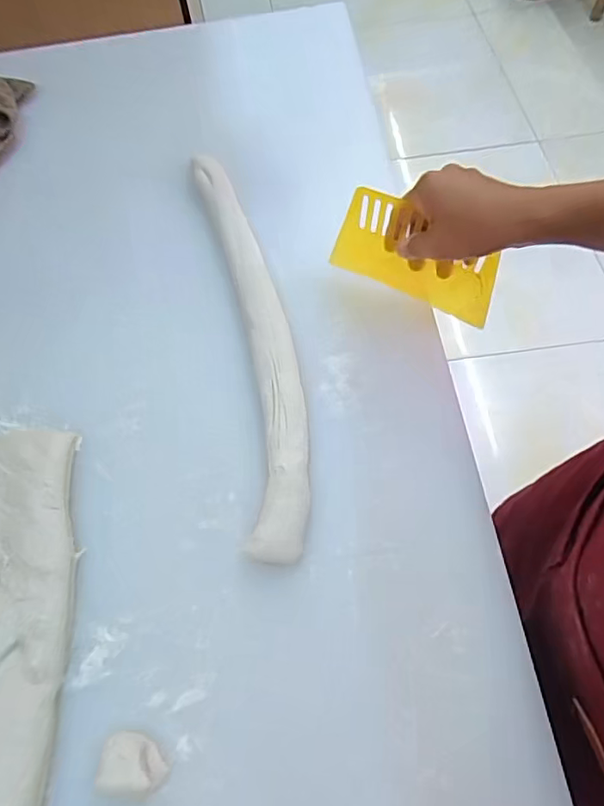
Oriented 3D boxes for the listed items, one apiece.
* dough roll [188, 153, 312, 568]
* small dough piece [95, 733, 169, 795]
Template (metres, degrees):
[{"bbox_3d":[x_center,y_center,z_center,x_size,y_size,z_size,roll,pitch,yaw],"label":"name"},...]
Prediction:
[{"bbox_3d":[-0.045,-0.075,0.504,0.064,0.022,0.437,-11,61,-2],"label":"dough roll"},{"bbox_3d":[-0.107,0.229,0.350,0.039,0.026,0.029,2,61,5],"label":"small dough piece"}]

